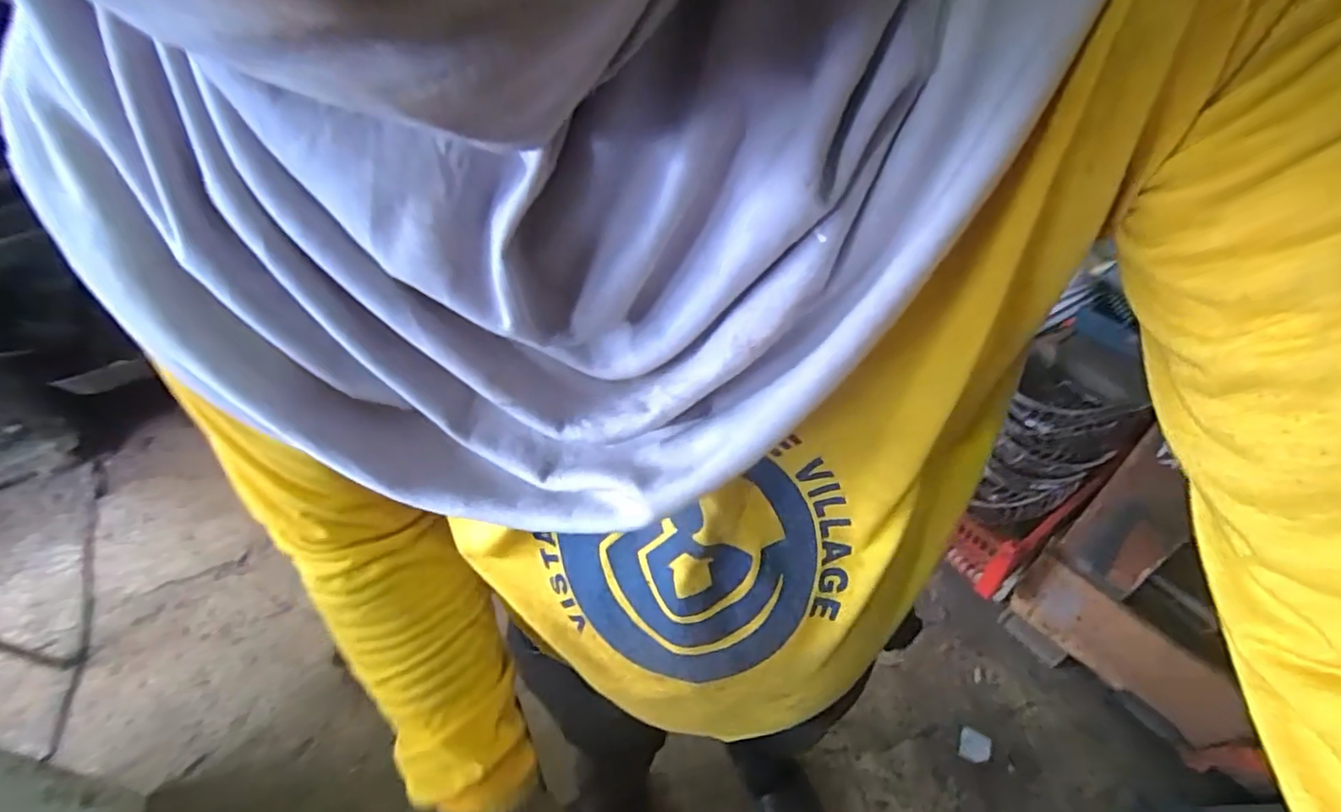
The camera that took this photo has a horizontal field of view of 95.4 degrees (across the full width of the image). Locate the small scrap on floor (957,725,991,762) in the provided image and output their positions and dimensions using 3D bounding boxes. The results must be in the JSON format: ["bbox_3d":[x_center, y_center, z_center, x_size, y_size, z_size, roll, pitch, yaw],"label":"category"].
[{"bbox_3d":[0.567,0.632,1.136,0.056,0.008,0.054,19,48,19],"label":"small scrap on floor"}]

